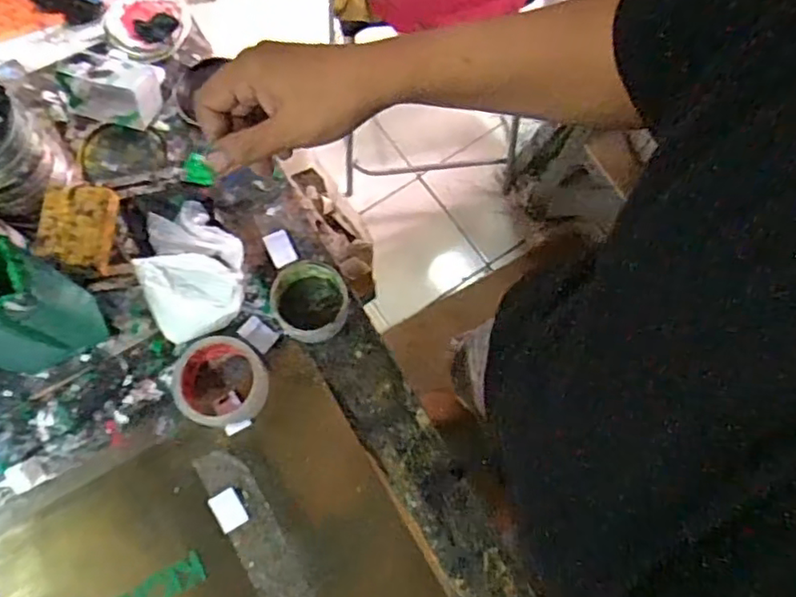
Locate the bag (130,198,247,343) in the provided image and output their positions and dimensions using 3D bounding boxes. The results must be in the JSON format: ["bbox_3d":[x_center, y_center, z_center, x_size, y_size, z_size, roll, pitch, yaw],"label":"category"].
[{"bbox_3d":[-0.229,-0.036,0.703,0.109,0.049,0.147,-19,75,-7],"label":"bag"}]

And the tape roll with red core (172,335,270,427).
[{"bbox_3d":[-0.188,0.090,0.662,0.094,0.054,0.089,0,73,-1],"label":"tape roll with red core"}]

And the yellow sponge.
[{"bbox_3d":[-0.351,-0.082,0.688,0.072,0.025,0.091,5,73,0],"label":"yellow sponge"}]

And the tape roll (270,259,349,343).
[{"bbox_3d":[-0.097,-0.003,0.701,0.085,0.036,0.098,5,73,0],"label":"tape roll"}]

